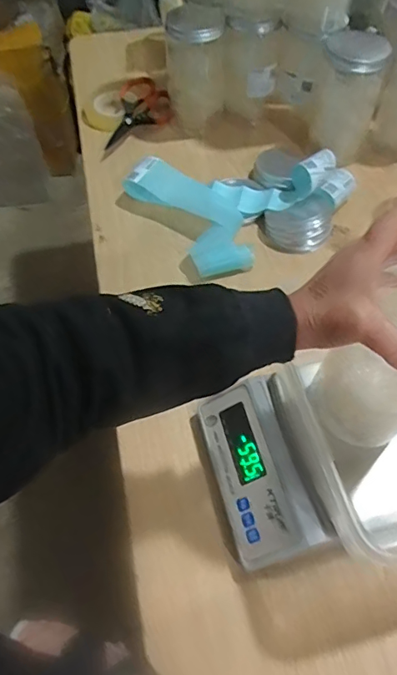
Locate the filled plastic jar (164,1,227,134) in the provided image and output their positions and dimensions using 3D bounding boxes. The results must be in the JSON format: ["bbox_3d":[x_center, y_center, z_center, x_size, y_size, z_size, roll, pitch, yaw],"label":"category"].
[{"bbox_3d":[-0.005,-0.460,0.880,0.095,0.189,0.091,-5,56,-2],"label":"filled plastic jar"}]

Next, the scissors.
[{"bbox_3d":[-0.125,-0.407,0.927,0.103,0.031,0.176,43,73,-5],"label":"scissors"}]

